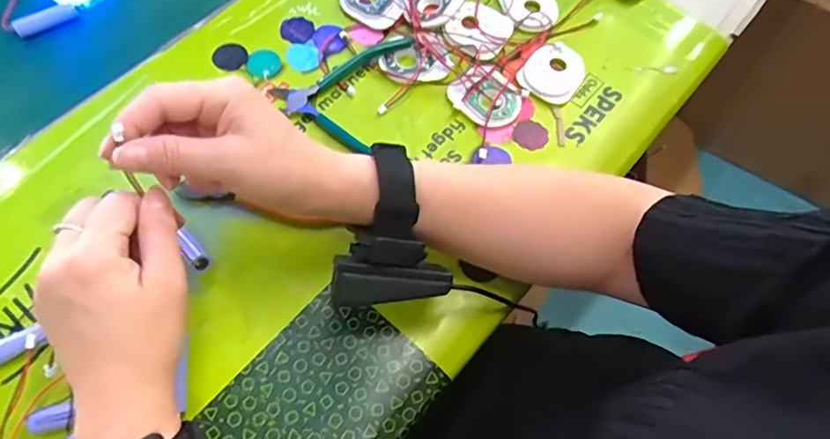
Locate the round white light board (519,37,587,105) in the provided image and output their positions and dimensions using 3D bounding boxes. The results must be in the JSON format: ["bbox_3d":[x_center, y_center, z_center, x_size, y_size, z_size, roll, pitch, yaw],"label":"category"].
[{"bbox_3d":[0.115,-0.123,0.456,0.046,0.010,0.056,34,68,12],"label":"round white light board"}]

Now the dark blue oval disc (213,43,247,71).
[{"bbox_3d":[-0.152,-0.134,0.453,0.027,0.006,0.026,-16,68,-10],"label":"dark blue oval disc"}]

